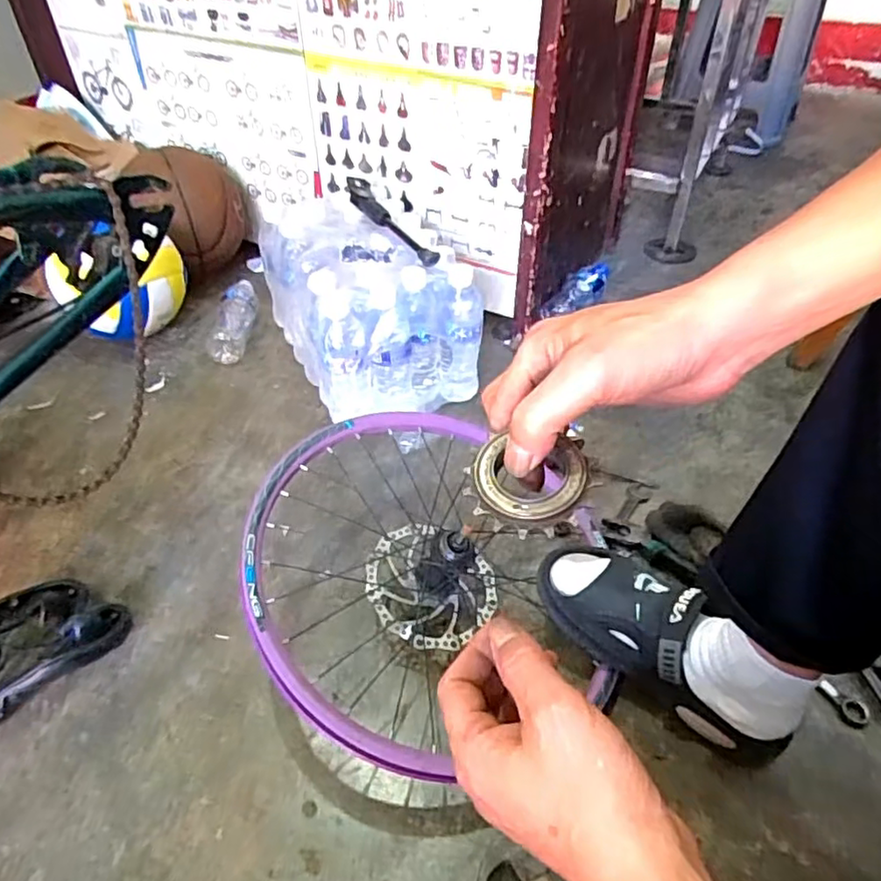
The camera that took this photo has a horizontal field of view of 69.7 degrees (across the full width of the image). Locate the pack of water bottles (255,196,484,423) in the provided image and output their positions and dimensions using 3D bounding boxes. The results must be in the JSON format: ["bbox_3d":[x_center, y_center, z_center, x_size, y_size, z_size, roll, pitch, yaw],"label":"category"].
[{"bbox_3d":[-0.118,-0.215,1.003,0.230,0.218,0.340,-18,47,-18],"label":"pack of water bottles"}]

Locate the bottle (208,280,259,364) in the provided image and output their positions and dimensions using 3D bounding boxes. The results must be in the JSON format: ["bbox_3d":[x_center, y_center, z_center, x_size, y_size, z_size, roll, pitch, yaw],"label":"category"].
[{"bbox_3d":[-0.365,-0.214,1.118,0.059,0.060,0.193,-1,44,-1],"label":"bottle"}]

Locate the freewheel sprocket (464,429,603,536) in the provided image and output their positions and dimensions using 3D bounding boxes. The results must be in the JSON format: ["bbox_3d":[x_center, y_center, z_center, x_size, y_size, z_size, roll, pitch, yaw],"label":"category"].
[{"bbox_3d":[0.044,0.022,0.309,0.060,0.017,0.054,-15,55,1],"label":"freewheel sprocket"}]

